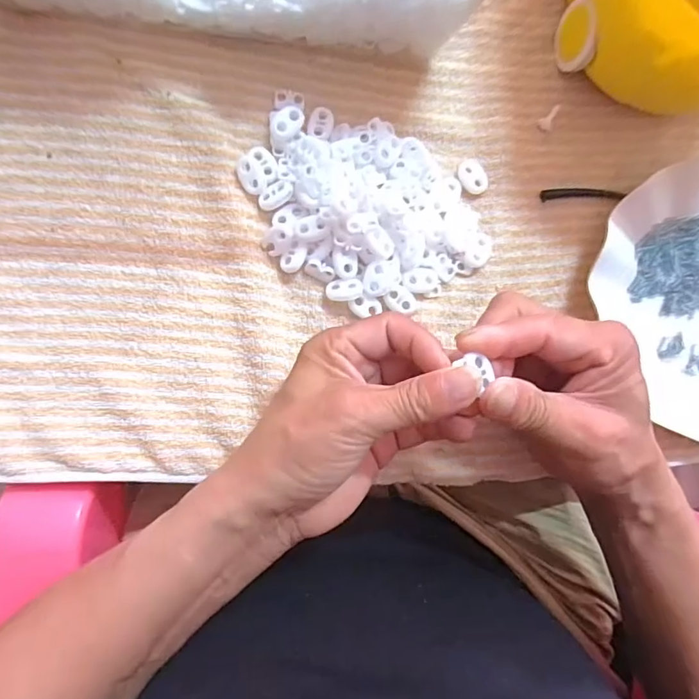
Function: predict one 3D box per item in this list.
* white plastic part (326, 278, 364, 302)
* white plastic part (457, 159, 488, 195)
[{"bbox_3d":[-0.003,-0.036,0.296,0.021,0.009,0.013,-4,88,-9],"label":"white plastic part"},{"bbox_3d":[0.080,-0.111,0.312,0.017,0.004,0.023,-34,93,-9],"label":"white plastic part"}]

